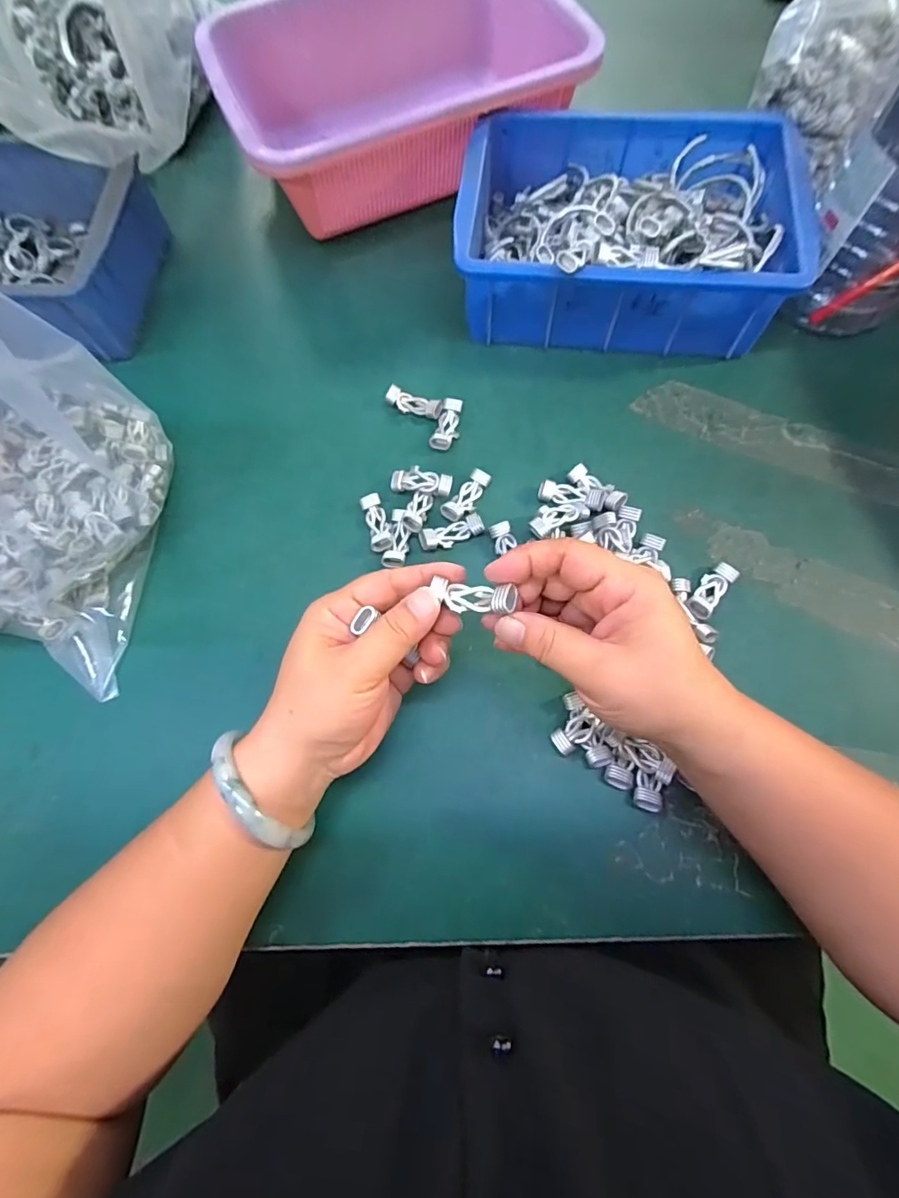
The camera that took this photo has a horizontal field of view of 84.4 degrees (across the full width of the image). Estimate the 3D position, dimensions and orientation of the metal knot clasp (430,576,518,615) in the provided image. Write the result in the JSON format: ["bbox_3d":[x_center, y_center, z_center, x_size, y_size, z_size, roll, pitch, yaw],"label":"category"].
[{"bbox_3d":[0.012,-0.001,0.242,0.037,0.010,0.014,6,70,25],"label":"metal knot clasp"}]

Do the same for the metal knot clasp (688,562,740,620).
[{"bbox_3d":[0.170,-0.005,0.323,0.016,0.011,0.044,37,76,14],"label":"metal knot clasp"}]

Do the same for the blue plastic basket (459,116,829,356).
[{"bbox_3d":[0.134,-0.288,0.394,0.242,0.079,0.181,4,71,4],"label":"blue plastic basket"}]

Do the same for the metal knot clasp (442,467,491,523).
[{"bbox_3d":[0.014,-0.074,0.355,0.019,0.008,0.046,34,75,13],"label":"metal knot clasp"}]

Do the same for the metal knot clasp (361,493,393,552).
[{"bbox_3d":[-0.051,-0.053,0.352,0.015,0.012,0.042,-17,70,-4],"label":"metal knot clasp"}]

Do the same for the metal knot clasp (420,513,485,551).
[{"bbox_3d":[0.002,-0.046,0.345,0.045,0.008,0.016,-21,71,-5],"label":"metal knot clasp"}]

